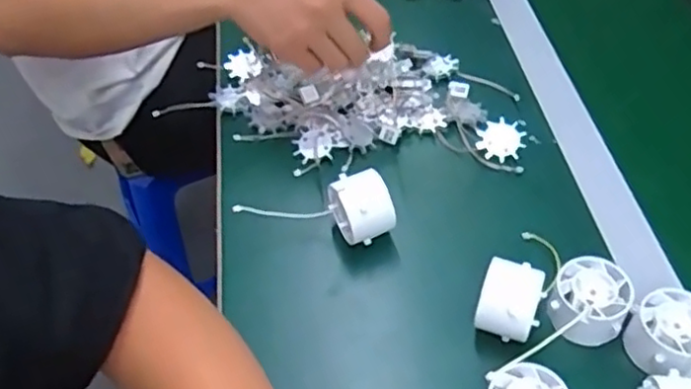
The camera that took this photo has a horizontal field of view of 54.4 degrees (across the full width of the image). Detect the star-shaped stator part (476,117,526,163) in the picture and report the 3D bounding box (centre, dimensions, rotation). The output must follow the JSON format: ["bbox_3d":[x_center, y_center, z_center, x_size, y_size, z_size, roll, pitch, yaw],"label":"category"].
[{"bbox_3d":[0.135,-0.047,0.582,0.040,0.011,0.037,21,81,2],"label":"star-shaped stator part"}]

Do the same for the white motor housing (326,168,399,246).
[{"bbox_3d":[0.012,0.014,0.520,0.040,0.053,0.044,-20,51,-14],"label":"white motor housing"}]

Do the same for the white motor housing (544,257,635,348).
[{"bbox_3d":[0.168,0.076,0.465,0.049,0.038,0.054,27,56,23],"label":"white motor housing"}]

